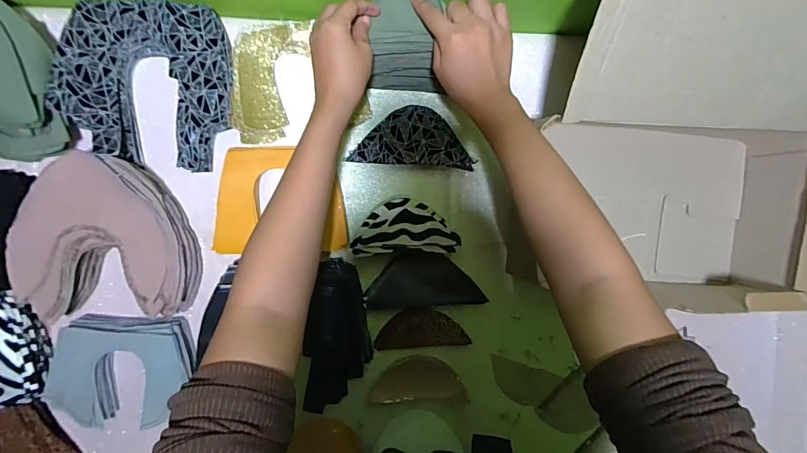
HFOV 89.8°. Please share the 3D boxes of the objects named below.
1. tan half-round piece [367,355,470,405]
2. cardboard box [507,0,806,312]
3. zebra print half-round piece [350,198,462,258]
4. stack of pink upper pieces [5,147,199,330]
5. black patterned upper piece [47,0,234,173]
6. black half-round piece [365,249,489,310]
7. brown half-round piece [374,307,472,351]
[{"bbox_3d":[0.019,0.199,0.529,0.124,0.026,0.055,0,92,-5],"label":"tan half-round piece"},{"bbox_3d":[0.322,-0.083,0.430,0.317,0.249,0.317,2,92,-5],"label":"cardboard box"},{"bbox_3d":[0.003,0.001,0.458,0.118,0.017,0.062,-3,92,-4],"label":"zebra print half-round piece"},{"bbox_3d":[-0.345,0.013,0.472,0.183,0.051,0.186,0,92,-5],"label":"stack of pink upper pieces"},{"bbox_3d":[-0.299,-0.167,0.479,0.186,0.040,0.184,2,92,-5],"label":"black patterned upper piece"},{"bbox_3d":[0.026,0.063,0.504,0.141,0.021,0.073,-3,106,-5],"label":"black half-round piece"},{"bbox_3d":[0.023,0.130,0.525,0.115,0.016,0.051,-3,92,-4],"label":"brown half-round piece"}]

